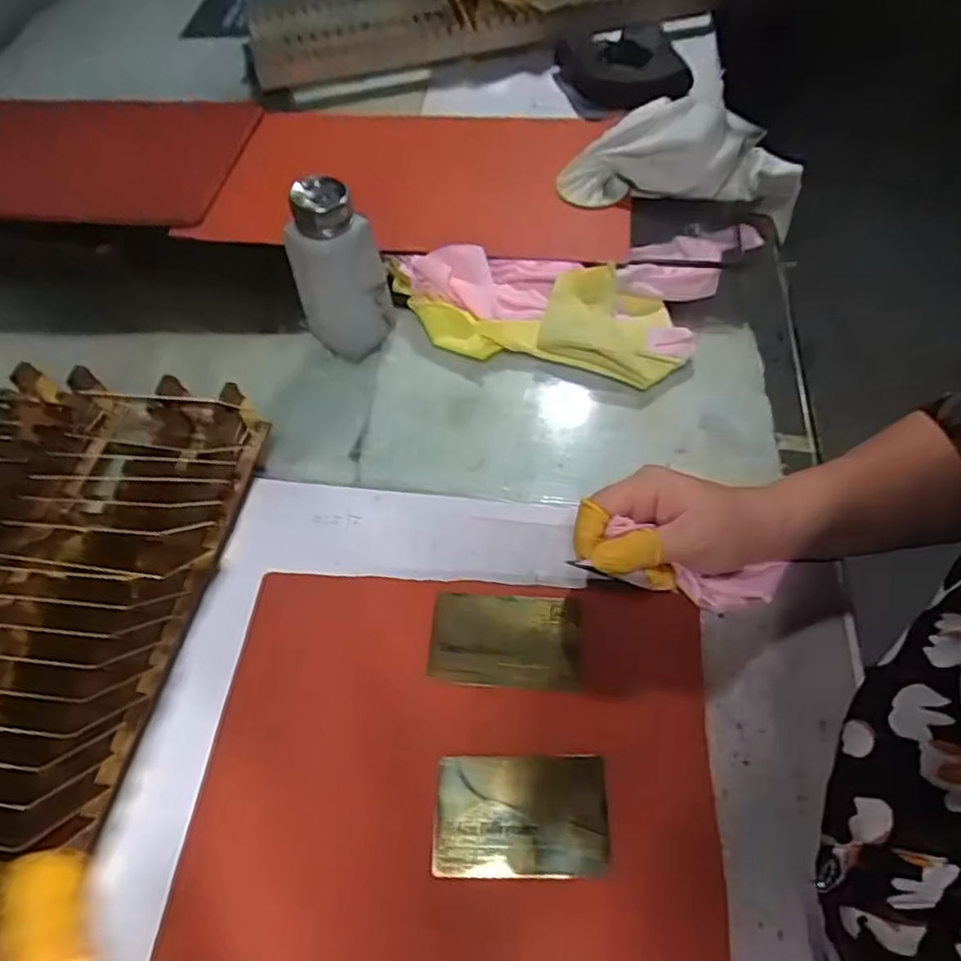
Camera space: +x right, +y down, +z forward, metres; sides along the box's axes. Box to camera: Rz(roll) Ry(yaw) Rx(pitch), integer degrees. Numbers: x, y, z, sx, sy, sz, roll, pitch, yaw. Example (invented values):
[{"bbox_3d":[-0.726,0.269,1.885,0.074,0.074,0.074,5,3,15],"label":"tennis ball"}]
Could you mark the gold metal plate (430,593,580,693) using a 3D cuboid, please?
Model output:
[{"bbox_3d":[0.015,0.091,0.367,0.084,0.004,0.053,3,58,4],"label":"gold metal plate"}]

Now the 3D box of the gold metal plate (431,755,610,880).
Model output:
[{"bbox_3d":[0.020,0.164,0.315,0.084,0.004,0.053,-1,56,2],"label":"gold metal plate"}]

